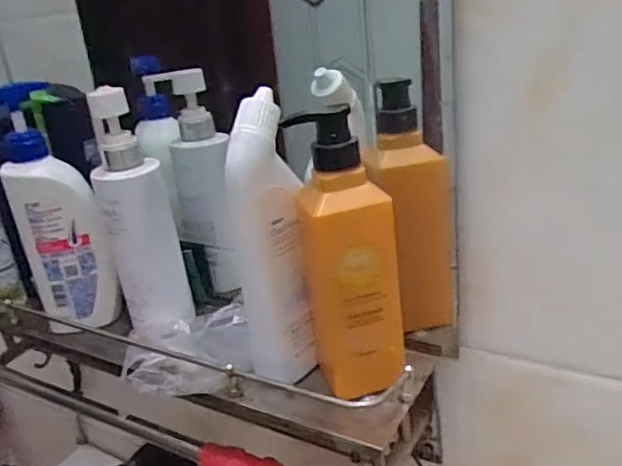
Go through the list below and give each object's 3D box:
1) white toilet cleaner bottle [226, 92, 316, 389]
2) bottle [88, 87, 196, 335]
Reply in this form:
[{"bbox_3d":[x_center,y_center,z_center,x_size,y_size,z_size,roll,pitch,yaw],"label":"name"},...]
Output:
[{"bbox_3d":[-0.031,0.010,0.474,0.048,0.221,0.057,-2,23,10],"label":"white toilet cleaner bottle"},{"bbox_3d":[-0.163,-0.015,0.567,0.067,0.228,0.054,-12,23,-13],"label":"bottle"}]

